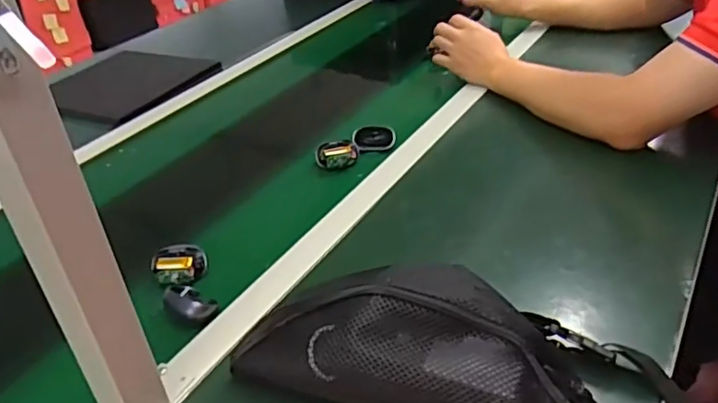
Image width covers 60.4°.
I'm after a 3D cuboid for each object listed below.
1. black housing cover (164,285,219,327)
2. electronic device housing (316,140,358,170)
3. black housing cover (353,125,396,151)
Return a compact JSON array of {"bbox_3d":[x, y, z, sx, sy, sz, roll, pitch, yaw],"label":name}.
[{"bbox_3d":[-0.167,0.100,0.610,0.057,0.021,0.037,23,43,36],"label":"black housing cover"},{"bbox_3d":[-0.028,-0.062,0.808,0.054,0.024,0.031,-15,35,-15],"label":"electronic device housing"},{"bbox_3d":[0.021,-0.084,0.840,0.056,0.023,0.039,-8,34,-4],"label":"black housing cover"}]

